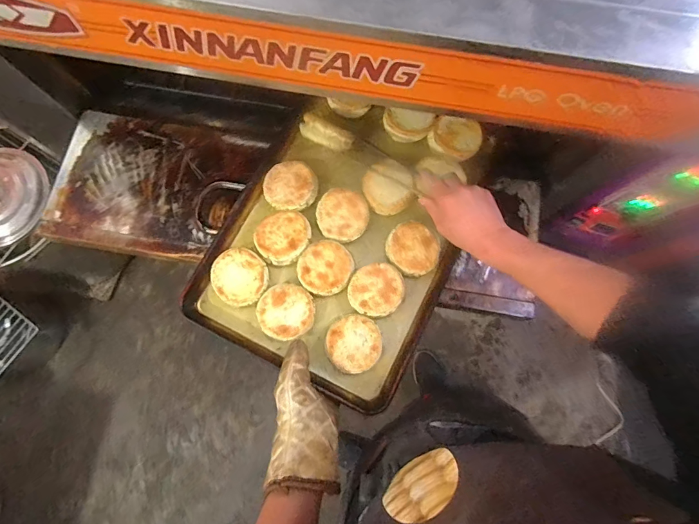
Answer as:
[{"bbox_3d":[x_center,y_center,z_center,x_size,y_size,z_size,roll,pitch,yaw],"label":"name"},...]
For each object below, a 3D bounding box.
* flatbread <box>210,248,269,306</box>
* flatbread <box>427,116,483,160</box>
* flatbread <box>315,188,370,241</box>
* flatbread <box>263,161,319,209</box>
[{"bbox_3d":[-0.198,0.027,0.709,0.100,0.025,0.095,18,76,7],"label":"flatbread"},{"bbox_3d":[0.204,-0.234,0.752,0.100,0.036,0.077,2,75,3],"label":"flatbread"},{"bbox_3d":[-0.013,-0.088,0.736,0.096,0.021,0.095,-1,75,2],"label":"flatbread"},{"bbox_3d":[-0.111,-0.143,0.745,0.099,0.026,0.089,28,78,9],"label":"flatbread"}]

